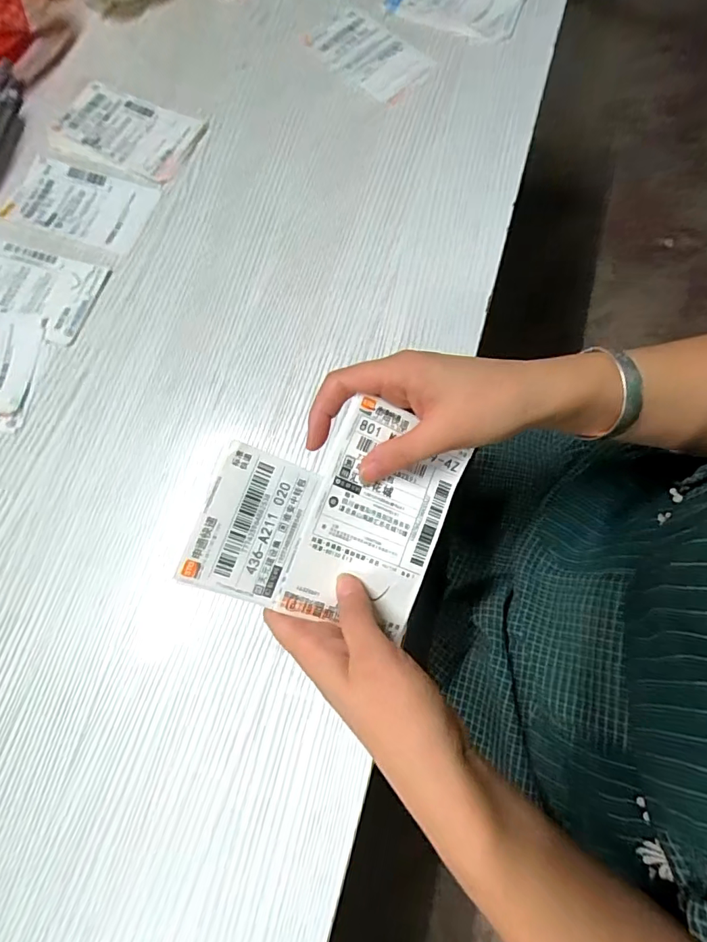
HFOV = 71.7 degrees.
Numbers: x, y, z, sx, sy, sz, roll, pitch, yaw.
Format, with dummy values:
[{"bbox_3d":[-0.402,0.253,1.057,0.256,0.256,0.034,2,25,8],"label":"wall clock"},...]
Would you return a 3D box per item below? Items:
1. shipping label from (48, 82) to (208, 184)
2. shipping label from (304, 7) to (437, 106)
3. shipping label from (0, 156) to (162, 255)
[{"bbox_3d":[-0.216,-0.322,0.465,0.136,0.008,0.080,21,75,6],"label":"shipping label"},{"bbox_3d":[0.013,-0.419,0.492,0.123,0.005,0.069,42,82,12],"label":"shipping label"},{"bbox_3d":[-0.249,-0.244,0.443,0.127,0.004,0.075,17,75,5],"label":"shipping label"}]

